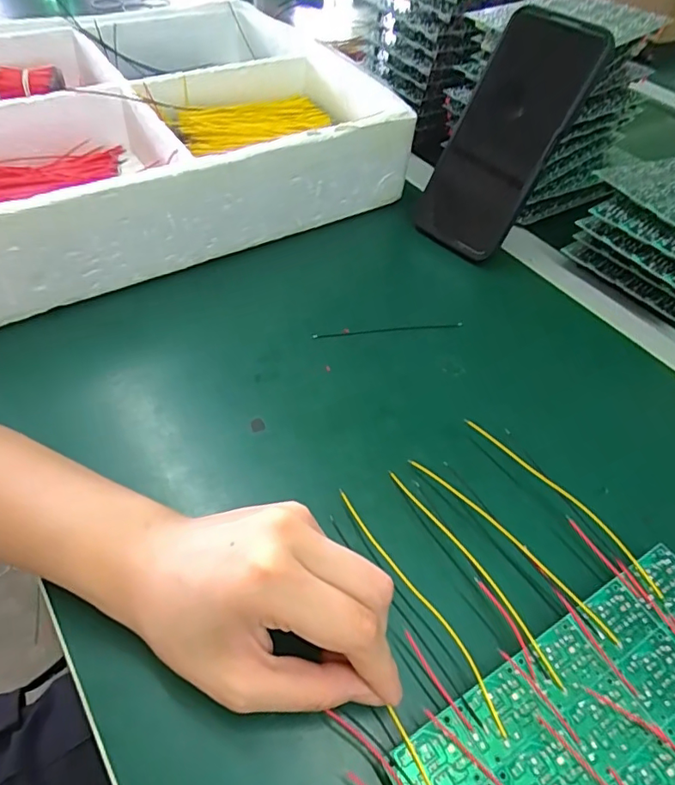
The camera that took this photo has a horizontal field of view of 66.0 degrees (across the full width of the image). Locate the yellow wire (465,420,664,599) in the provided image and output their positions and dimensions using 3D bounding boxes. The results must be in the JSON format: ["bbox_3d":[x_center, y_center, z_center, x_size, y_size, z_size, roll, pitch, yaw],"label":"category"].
[{"bbox_3d":[0.118,0.054,0.276,0.011,0.007,0.125,-31,60,-27],"label":"yellow wire"}]

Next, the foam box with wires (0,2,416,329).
[{"bbox_3d":[-0.181,-0.234,0.453,0.373,0.078,0.333,-23,56,-22],"label":"foam box with wires"}]

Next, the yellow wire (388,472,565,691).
[{"bbox_3d":[0.064,0.086,0.258,0.005,0.014,0.126,-23,56,-22],"label":"yellow wire"}]

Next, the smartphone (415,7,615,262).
[{"bbox_3d":[0.126,-0.191,0.397,0.080,0.169,0.011,43,31,27],"label":"smartphone"}]

